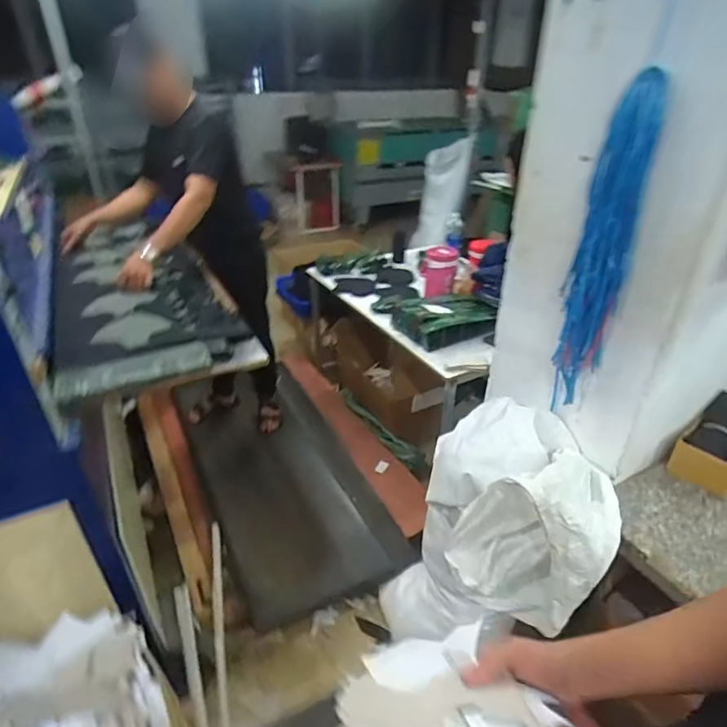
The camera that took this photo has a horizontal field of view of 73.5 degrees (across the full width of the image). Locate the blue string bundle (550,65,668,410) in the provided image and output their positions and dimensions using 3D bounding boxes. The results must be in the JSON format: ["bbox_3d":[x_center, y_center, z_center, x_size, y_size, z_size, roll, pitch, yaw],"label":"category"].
[{"bbox_3d":[0.492,-0.199,1.031,0.125,0.676,0.114,18,36,23],"label":"blue string bundle"}]

